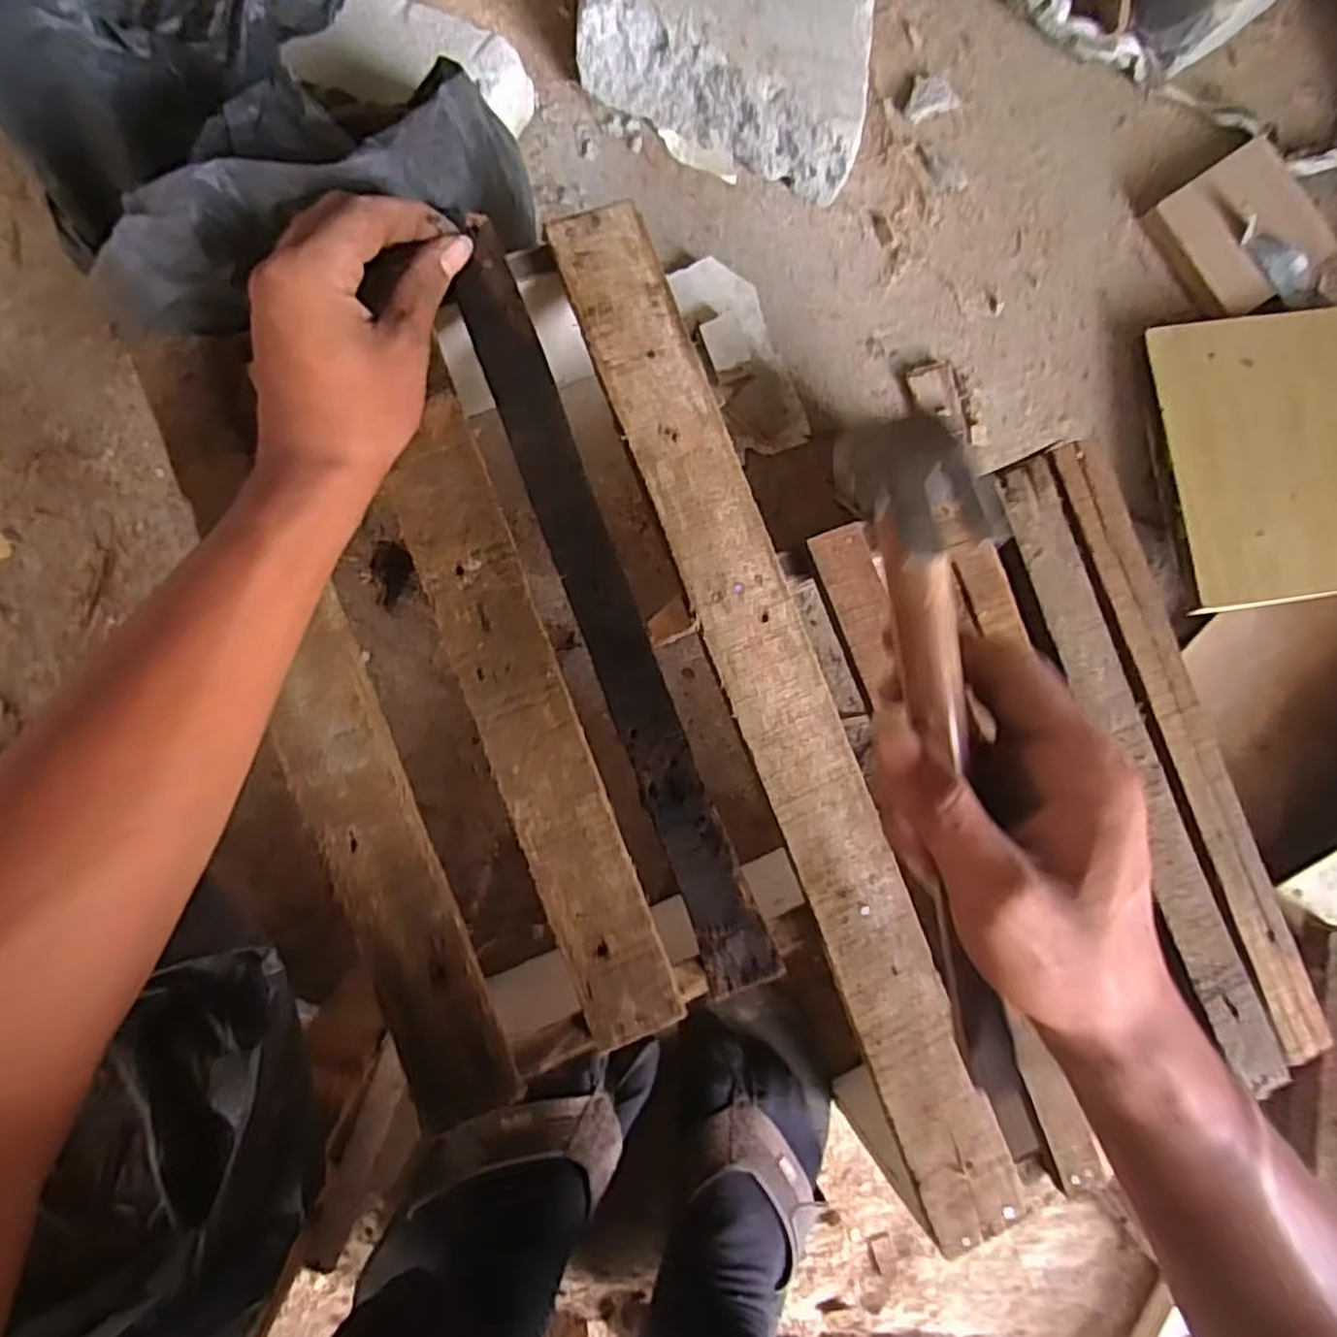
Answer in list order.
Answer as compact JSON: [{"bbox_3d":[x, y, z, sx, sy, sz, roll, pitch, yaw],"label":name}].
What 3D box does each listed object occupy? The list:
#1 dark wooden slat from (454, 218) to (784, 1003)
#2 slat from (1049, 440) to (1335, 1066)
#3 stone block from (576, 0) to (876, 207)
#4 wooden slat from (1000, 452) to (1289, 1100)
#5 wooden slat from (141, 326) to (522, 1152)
[{"bbox_3d":[-0.030,-0.031,0.366,0.030,0.023,0.383,-20,89,-9],"label":"dark wooden slat"},{"bbox_3d":[0.288,0.044,0.421,0.030,0.010,0.353,-22,89,-9],"label":"slat"},{"bbox_3d":[0.052,-0.464,0.538,0.208,0.068,0.168,20,85,-7],"label":"stone block"},{"bbox_3d":[0.257,0.054,0.412,0.035,0.014,0.350,-21,89,-9],"label":"wooden slat"},{"bbox_3d":[-0.153,0.025,0.345,0.046,0.013,0.370,-21,89,-9],"label":"wooden slat"}]

